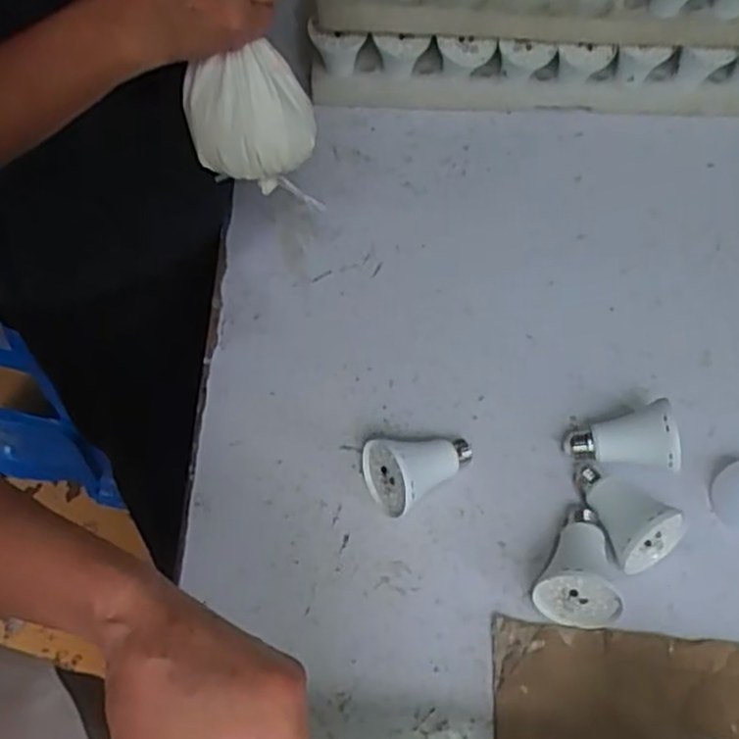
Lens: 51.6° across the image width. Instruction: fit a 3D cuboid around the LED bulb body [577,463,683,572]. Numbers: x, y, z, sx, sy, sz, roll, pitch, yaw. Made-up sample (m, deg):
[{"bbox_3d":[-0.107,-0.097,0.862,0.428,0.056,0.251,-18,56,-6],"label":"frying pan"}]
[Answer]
[{"bbox_3d":[0.206,0.114,0.629,0.060,0.058,0.096,-34,64,-23],"label":"LED bulb body"}]

